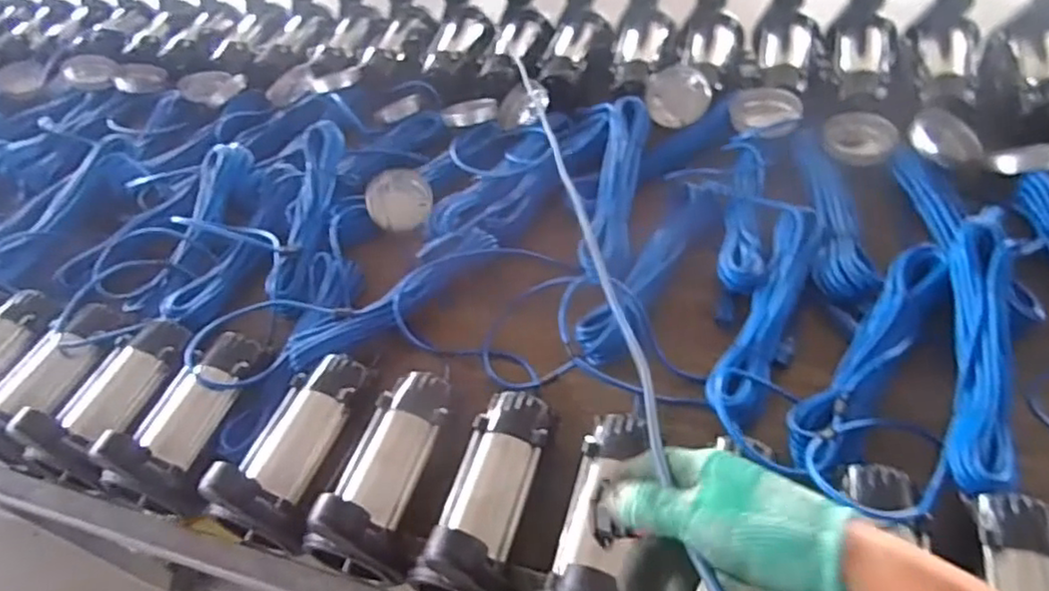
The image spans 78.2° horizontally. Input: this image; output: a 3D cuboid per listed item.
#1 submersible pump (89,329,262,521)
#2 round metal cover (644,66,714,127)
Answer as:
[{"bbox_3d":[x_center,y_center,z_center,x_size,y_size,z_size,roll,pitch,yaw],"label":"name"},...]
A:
[{"bbox_3d":[-0.436,0.143,0.831,0.098,0.136,0.235,5,52,14],"label":"submersible pump"},{"bbox_3d":[0.268,-0.347,1.126,0.110,0.012,0.116,-5,71,16],"label":"round metal cover"}]

